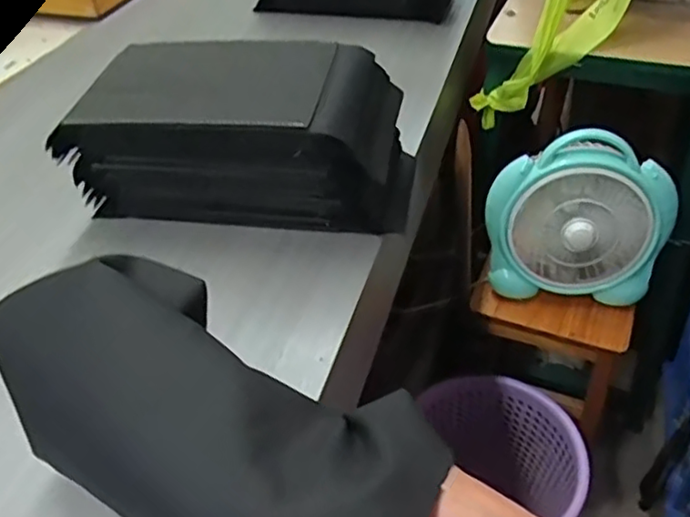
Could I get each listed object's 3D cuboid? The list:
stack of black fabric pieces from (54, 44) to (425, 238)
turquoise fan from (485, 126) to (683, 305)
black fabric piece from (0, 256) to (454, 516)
[{"bbox_3d":[-0.092,-0.115,0.616,0.308,0.140,0.158,3,42,6],"label":"stack of black fabric pieces"},{"bbox_3d":[0.312,-0.056,0.874,0.230,0.226,0.087,8,40,10],"label":"turquoise fan"},{"bbox_3d":[-0.064,0.082,0.340,0.292,0.068,0.124,23,45,32],"label":"black fabric piece"}]

